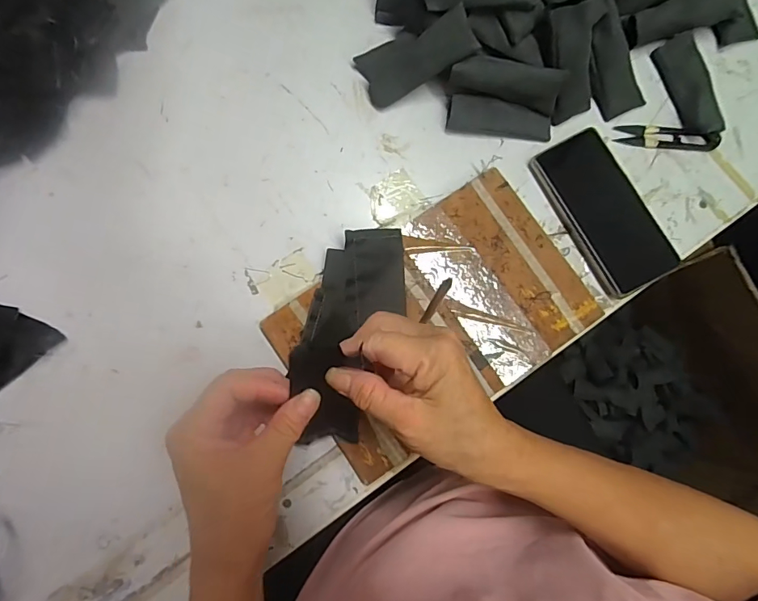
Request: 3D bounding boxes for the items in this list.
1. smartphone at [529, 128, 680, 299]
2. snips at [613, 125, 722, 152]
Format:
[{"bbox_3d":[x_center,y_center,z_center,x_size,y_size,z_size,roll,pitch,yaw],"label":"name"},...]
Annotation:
[{"bbox_3d":[0.216,-0.087,0.435,0.073,0.012,0.156,-28,84,-3],"label":"smartphone"},{"bbox_3d":[0.286,-0.162,0.452,0.099,0.009,0.022,7,83,1],"label":"snips"}]

